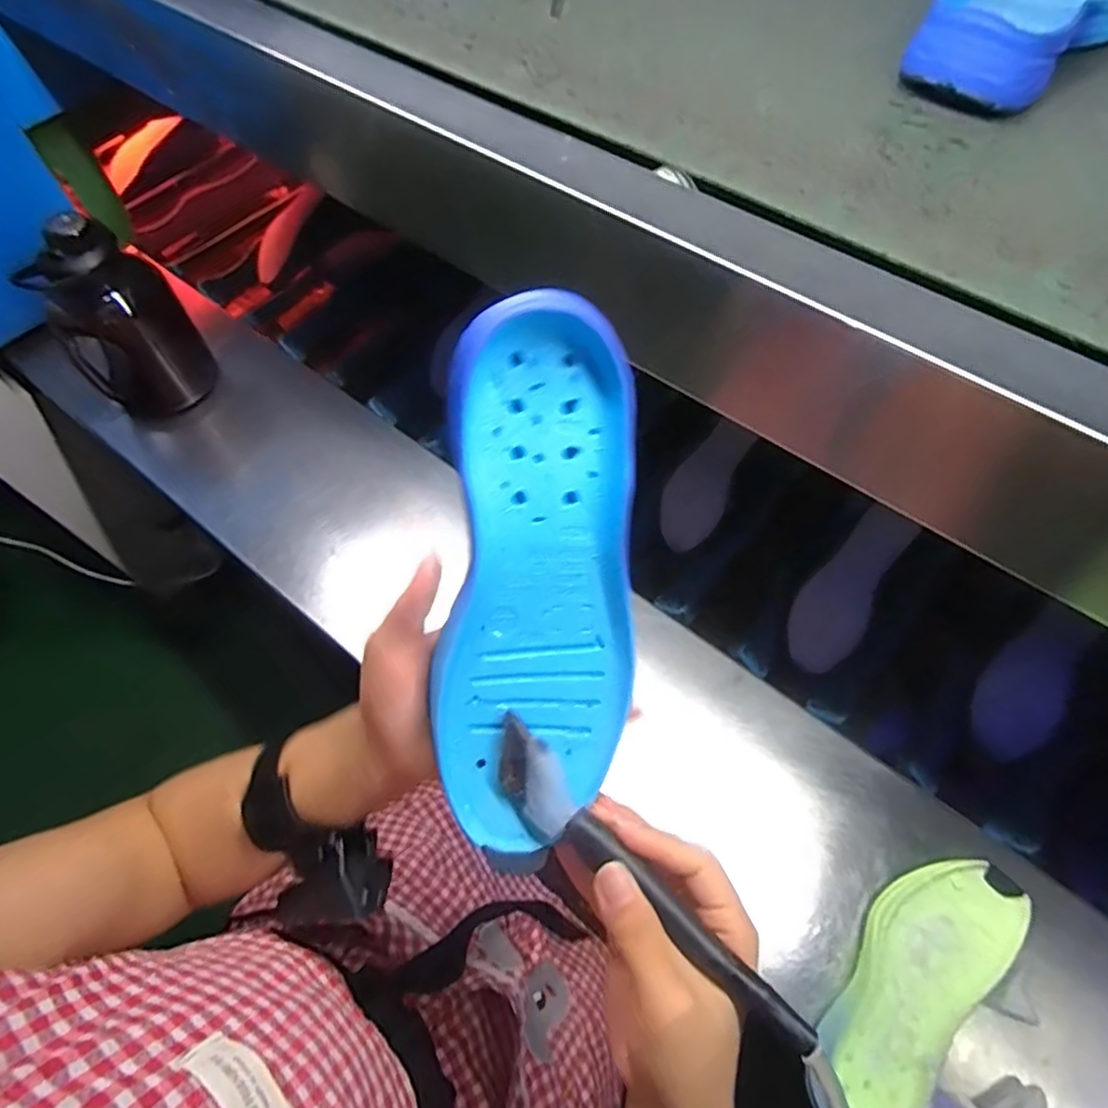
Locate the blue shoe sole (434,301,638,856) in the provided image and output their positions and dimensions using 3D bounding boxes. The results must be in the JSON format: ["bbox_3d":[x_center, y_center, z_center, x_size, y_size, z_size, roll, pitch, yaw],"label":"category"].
[{"bbox_3d":[-0.006,0.015,0.293,0.082,0.033,0.236,5,102,4],"label":"blue shoe sole"}]

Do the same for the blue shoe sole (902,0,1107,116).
[{"bbox_3d":[0.303,-0.337,0.399,0.243,0.044,0.076,-40,62,-18],"label":"blue shoe sole"}]

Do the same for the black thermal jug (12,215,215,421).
[{"bbox_3d":[-0.494,-0.253,0.763,0.101,0.242,0.122,36,68,24],"label":"black thermal jug"}]

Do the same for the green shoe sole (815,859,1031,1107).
[{"bbox_3d":[0.277,0.332,0.508,0.202,0.039,0.085,-41,63,-18],"label":"green shoe sole"}]

